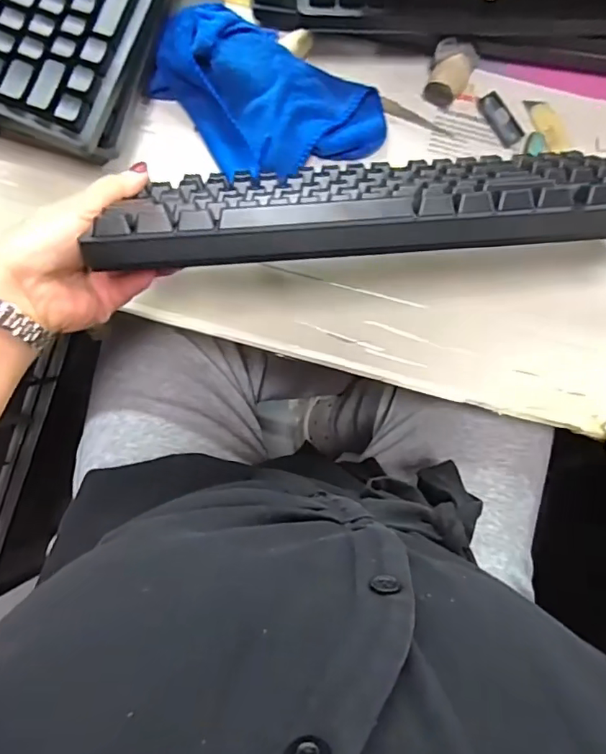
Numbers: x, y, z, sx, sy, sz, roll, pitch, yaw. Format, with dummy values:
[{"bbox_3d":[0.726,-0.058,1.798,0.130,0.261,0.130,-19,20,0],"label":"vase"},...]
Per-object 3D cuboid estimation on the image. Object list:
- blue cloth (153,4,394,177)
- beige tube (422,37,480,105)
[{"bbox_3d":[-0.032,-0.238,0.445,0.200,0.050,0.116,28,82,3],"label":"blue cloth"},{"bbox_3d":[0.130,-0.270,0.465,0.036,0.031,0.048,24,82,2],"label":"beige tube"}]

